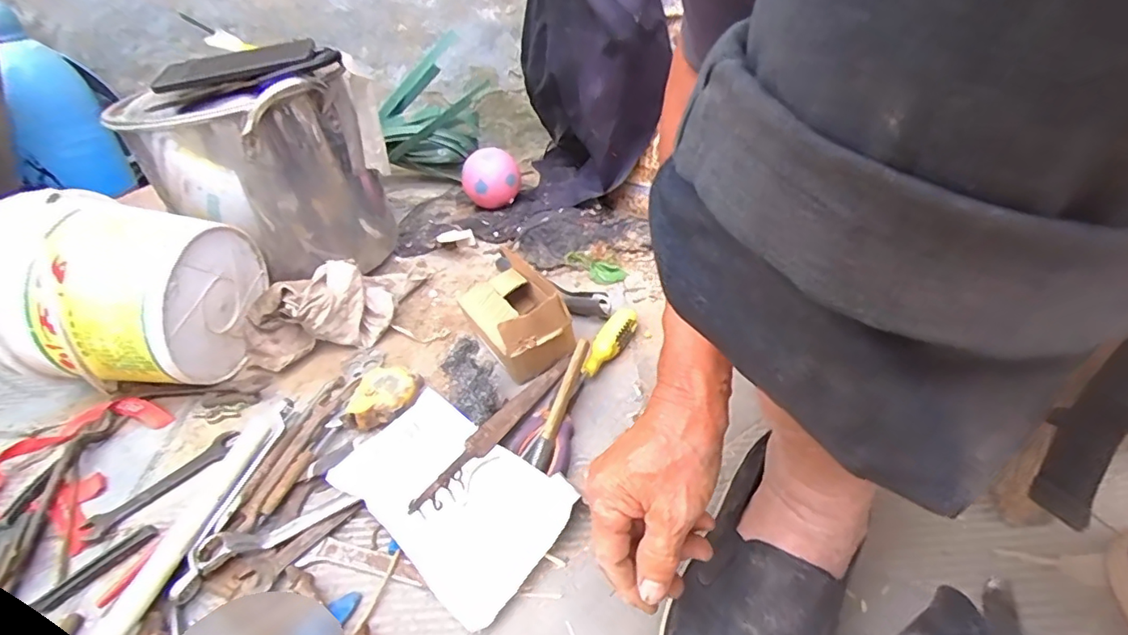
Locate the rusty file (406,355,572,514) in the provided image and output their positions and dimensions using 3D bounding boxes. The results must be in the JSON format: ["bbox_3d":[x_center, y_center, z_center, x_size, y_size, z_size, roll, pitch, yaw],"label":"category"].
[{"bbox_3d":[-0.060,0.102,0.532,0.022,0.008,0.235,41,44,7],"label":"rusty file"}]

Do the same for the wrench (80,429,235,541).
[{"bbox_3d":[-0.371,0.153,0.522,0.028,0.004,0.133,23,46,30],"label":"wrench"}]

